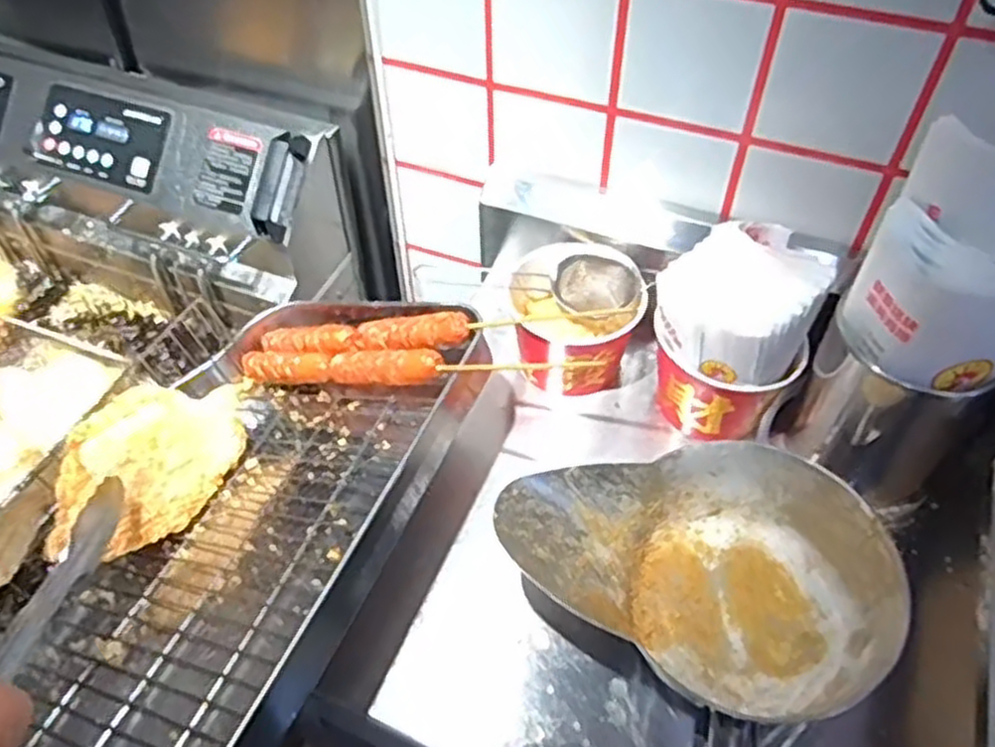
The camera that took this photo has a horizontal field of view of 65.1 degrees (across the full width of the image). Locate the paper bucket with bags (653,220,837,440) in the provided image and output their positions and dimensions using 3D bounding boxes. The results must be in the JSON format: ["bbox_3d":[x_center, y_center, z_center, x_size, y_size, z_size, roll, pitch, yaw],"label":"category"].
[{"bbox_3d":[0.217,-0.033,0.708,0.123,0.164,0.140,29,57,22],"label":"paper bucket with bags"}]

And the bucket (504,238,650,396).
[{"bbox_3d":[0.077,-0.054,0.774,0.124,0.108,0.122,-1,51,1],"label":"bucket"}]

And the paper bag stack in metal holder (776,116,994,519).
[{"bbox_3d":[0.323,-0.020,0.606,0.117,0.317,0.094,27,57,21],"label":"paper bag stack in metal holder"}]

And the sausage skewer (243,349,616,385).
[{"bbox_3d":[-0.093,-0.009,0.647,0.348,0.024,0.033,0,46,34],"label":"sausage skewer"}]

